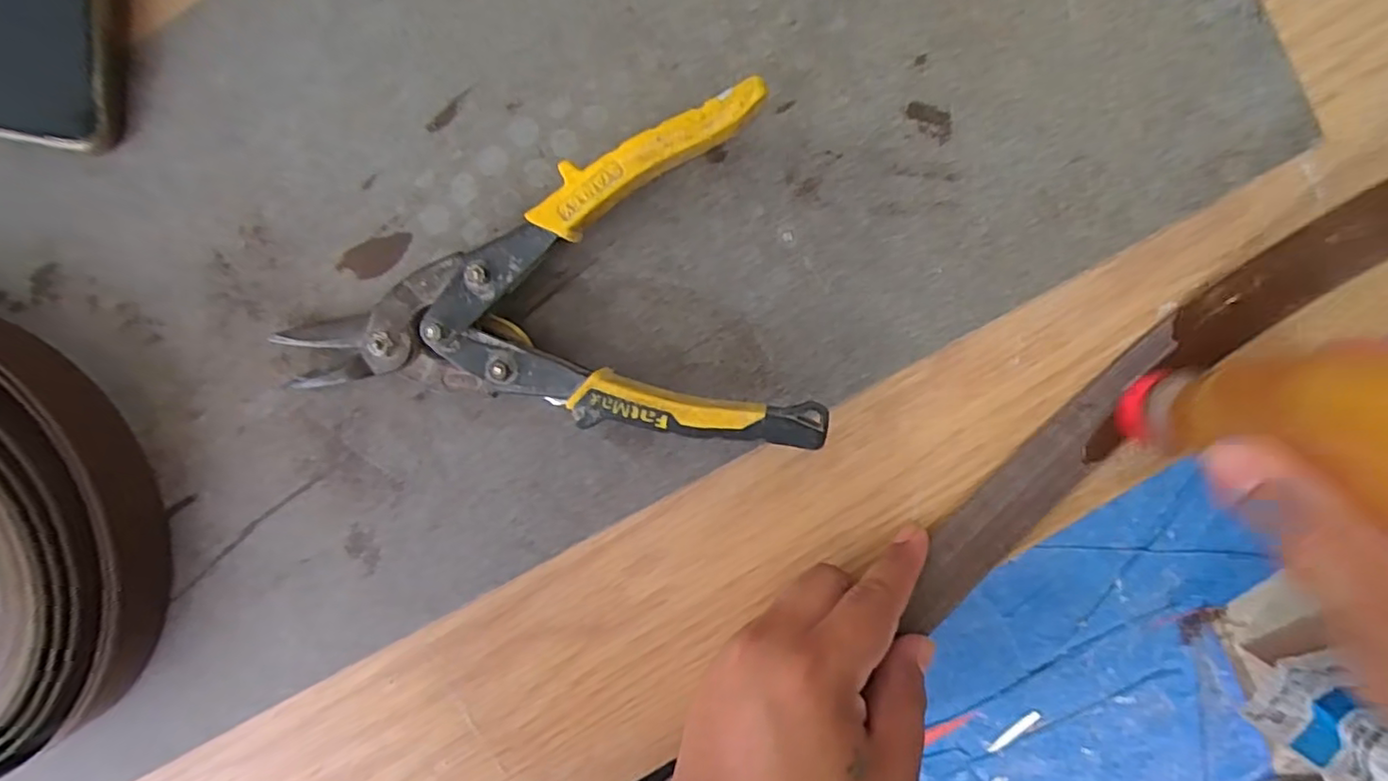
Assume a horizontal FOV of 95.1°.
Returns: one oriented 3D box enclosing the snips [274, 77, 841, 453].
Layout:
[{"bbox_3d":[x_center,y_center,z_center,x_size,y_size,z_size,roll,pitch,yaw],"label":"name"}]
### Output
[{"bbox_3d":[-0.067,-0.040,0.270,0.225,0.034,0.133,-4,97,4],"label":"snips"}]

